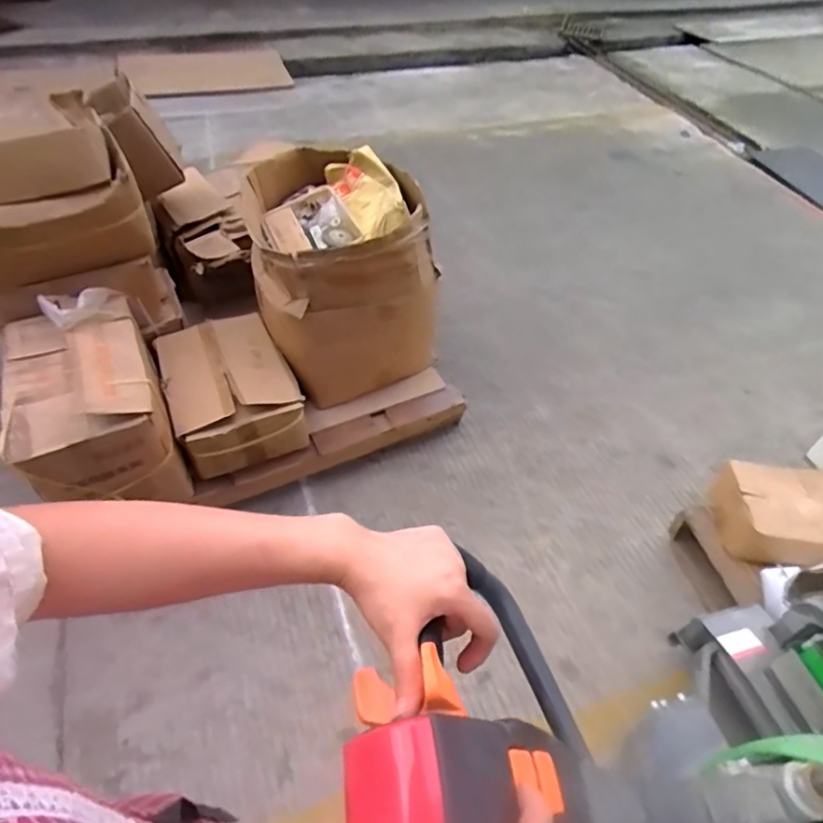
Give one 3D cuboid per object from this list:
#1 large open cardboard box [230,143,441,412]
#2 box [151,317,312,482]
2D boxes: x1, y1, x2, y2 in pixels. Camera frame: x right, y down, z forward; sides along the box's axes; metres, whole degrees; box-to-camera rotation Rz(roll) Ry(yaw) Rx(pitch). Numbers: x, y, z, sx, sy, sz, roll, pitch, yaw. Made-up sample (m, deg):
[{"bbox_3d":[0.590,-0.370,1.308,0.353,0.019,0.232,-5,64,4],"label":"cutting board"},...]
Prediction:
[{"bbox_3d":[-0.235,-0.441,1.697,0.467,0.489,0.622,-17,49,-15],"label":"large open cardboard box"},{"bbox_3d":[-0.492,-0.064,1.561,0.314,0.191,0.413,-19,50,-17],"label":"box"}]

